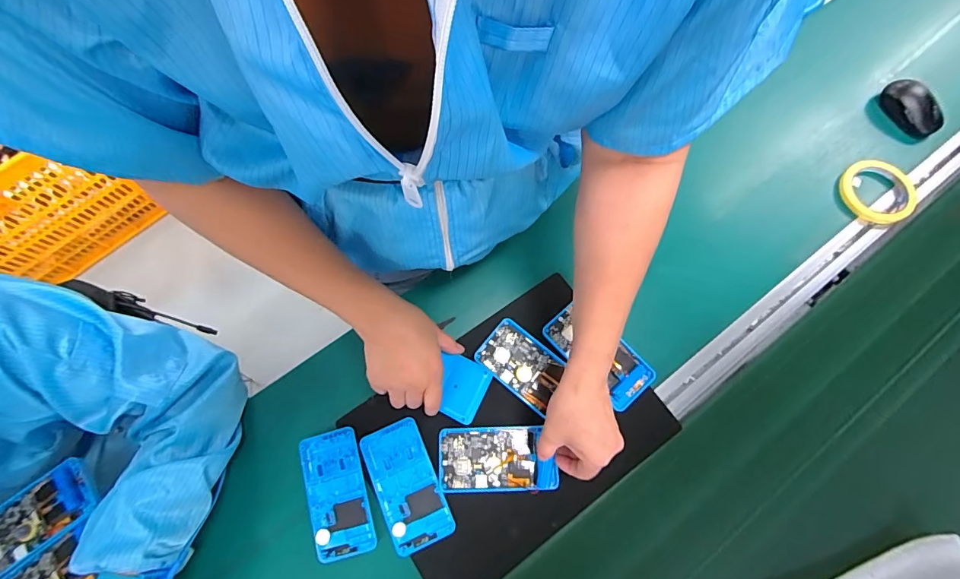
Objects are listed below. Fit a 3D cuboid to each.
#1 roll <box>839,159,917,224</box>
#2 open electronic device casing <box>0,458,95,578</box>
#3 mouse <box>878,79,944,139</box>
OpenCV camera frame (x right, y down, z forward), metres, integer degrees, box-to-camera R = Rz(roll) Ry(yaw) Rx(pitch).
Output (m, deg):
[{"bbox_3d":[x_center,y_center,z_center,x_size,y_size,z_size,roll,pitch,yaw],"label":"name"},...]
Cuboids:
[{"bbox_3d":[0.592,-0.149,0.638,0.110,0.017,0.107,0,73,0],"label":"roll"},{"bbox_3d":[-0.509,0.259,0.482,0.137,0.015,0.074,-38,74,-11],"label":"open electronic device casing"},{"bbox_3d":[0.680,-0.284,0.676,0.057,0.034,0.097,-28,75,-8],"label":"mouse"}]

